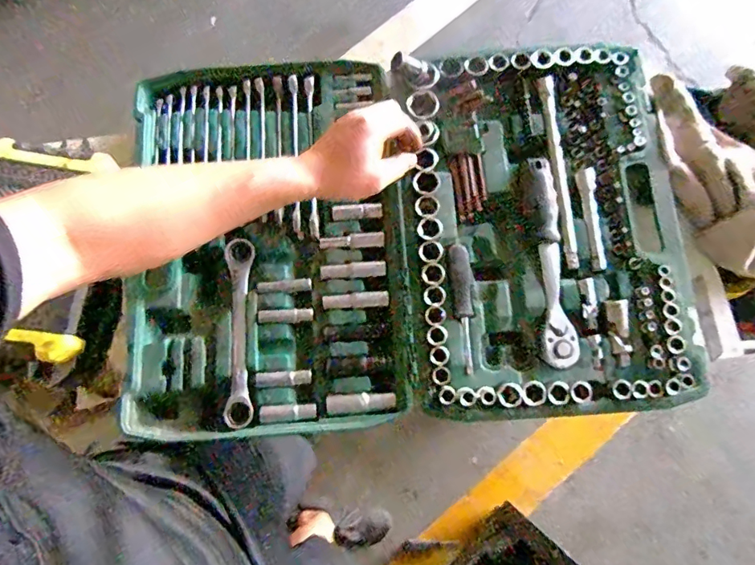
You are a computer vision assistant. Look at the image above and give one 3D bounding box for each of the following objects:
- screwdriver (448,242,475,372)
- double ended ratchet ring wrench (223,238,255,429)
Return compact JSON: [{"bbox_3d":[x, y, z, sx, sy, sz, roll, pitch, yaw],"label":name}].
[{"bbox_3d":[0.099,0.029,0.545,0.024,0.019,0.145,-3,78,0],"label":"screwdriver"},{"bbox_3d":[-0.160,0.056,0.546,0.030,0.016,0.214,-2,78,0],"label":"double ended ratchet ring wrench"}]

